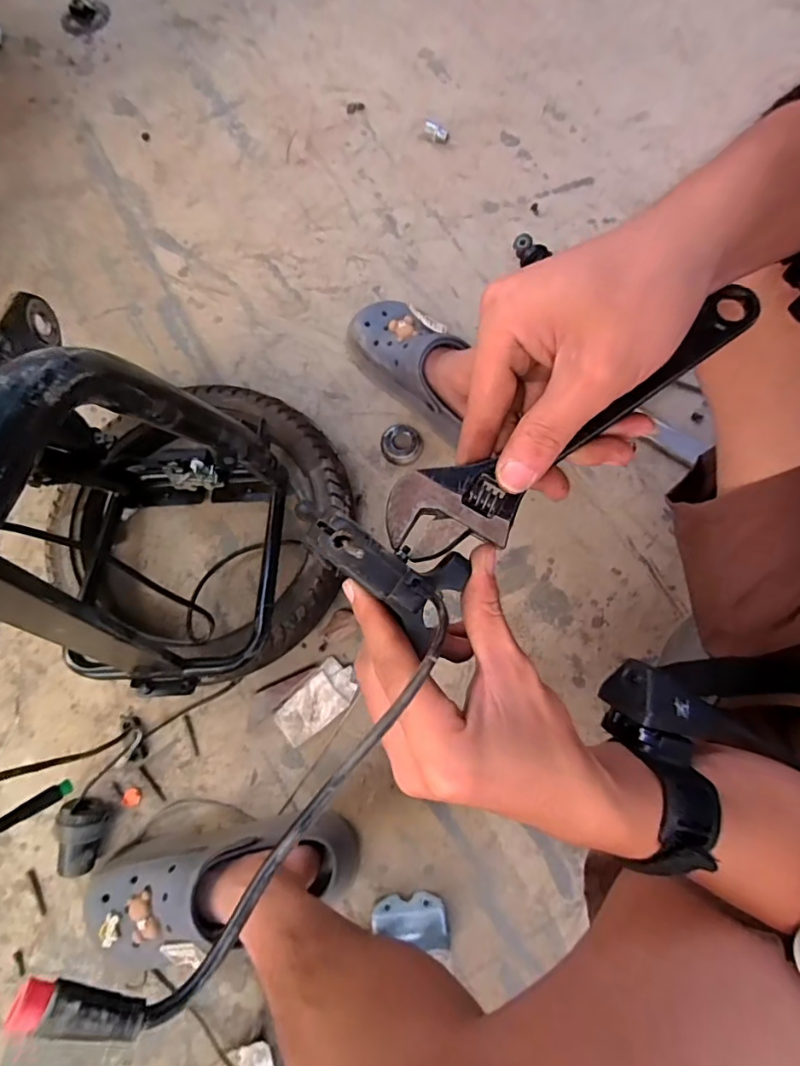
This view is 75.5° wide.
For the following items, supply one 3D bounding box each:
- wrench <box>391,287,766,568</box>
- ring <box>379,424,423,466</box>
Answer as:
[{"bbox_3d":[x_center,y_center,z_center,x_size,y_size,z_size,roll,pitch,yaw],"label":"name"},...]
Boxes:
[{"bbox_3d":[0.081,-0.049,0.236,0.196,0.008,0.046,-34,76,-2],"label":"wrench"},{"bbox_3d":[0.004,-0.117,0.678,0.053,0.018,0.054,0,74,1],"label":"ring"}]

